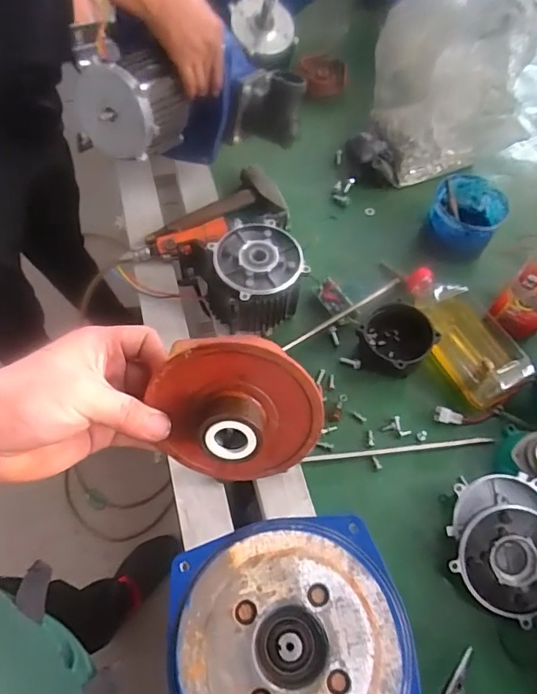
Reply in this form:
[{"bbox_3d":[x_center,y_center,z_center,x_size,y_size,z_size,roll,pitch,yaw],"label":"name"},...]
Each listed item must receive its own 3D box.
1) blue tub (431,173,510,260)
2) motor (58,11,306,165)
[{"bbox_3d":[0.320,-0.207,0.809,0.108,0.095,0.106,1,60,-2],"label":"blue tub"},{"bbox_3d":[-0.114,-0.353,0.737,0.308,0.157,0.128,-5,60,-22],"label":"motor"}]

